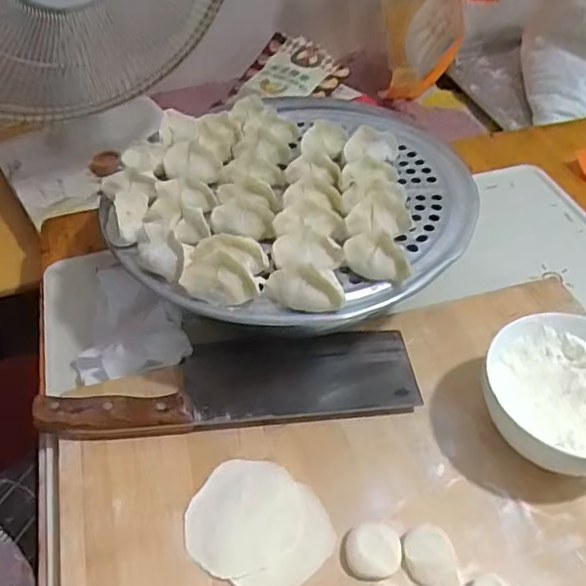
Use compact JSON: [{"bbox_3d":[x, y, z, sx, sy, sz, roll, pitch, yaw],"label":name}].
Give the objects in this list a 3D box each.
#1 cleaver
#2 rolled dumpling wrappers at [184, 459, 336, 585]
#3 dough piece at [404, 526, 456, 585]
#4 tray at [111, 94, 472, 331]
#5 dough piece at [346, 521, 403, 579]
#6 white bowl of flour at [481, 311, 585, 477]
[{"bbox_3d":[-0.051,0.070,0.497,0.301,0.013,0.086,-5,46,-4],"label":"cleaver"},{"bbox_3d":[-0.025,0.163,0.421,0.098,0.004,0.086,30,53,27],"label":"rolled dumpling wrappers"},{"bbox_3d":[0.092,0.177,0.401,0.033,0.015,0.034,-1,46,1],"label":"dough piece"},{"bbox_3d":[0.005,-0.100,0.539,0.300,0.054,0.324,34,55,29],"label":"tray"},{"bbox_3d":[0.055,0.173,0.402,0.037,0.021,0.036,-1,46,1],"label":"dough piece"},{"bbox_3d":[0.207,0.083,0.456,0.122,0.071,0.128,-1,46,1],"label":"white bowl of flour"}]

